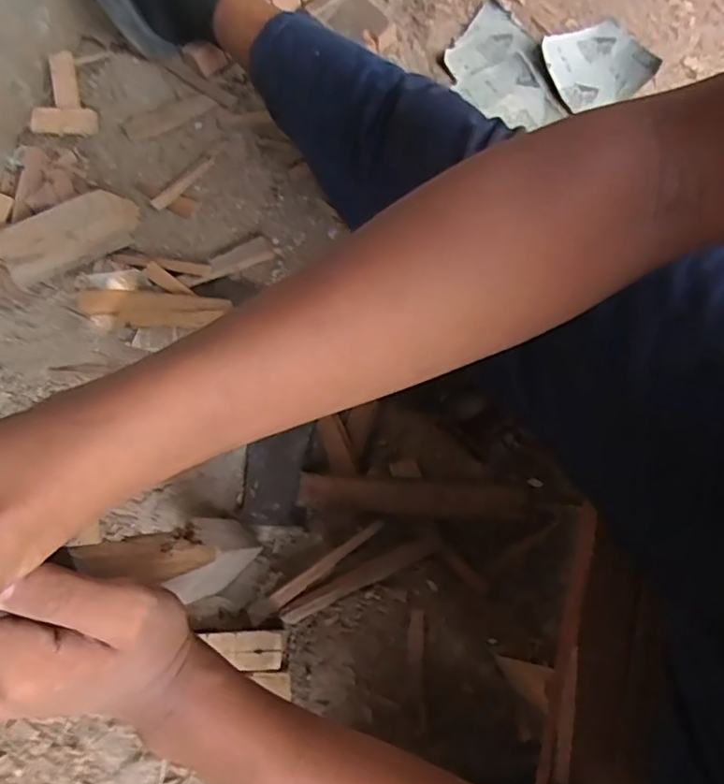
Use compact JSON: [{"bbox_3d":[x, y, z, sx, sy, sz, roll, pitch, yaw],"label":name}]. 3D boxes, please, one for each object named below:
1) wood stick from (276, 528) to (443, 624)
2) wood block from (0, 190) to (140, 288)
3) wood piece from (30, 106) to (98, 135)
[{"bbox_3d":[-0.001,0.167,0.554,0.153,0.021,0.023,-24,76,-8],"label":"wood stick"},{"bbox_3d":[-0.305,-0.166,0.641,0.138,0.029,0.062,-33,77,-10],"label":"wood block"},{"bbox_3d":[-0.338,-0.309,0.694,0.069,0.007,0.029,-4,100,-19],"label":"wood piece"}]

